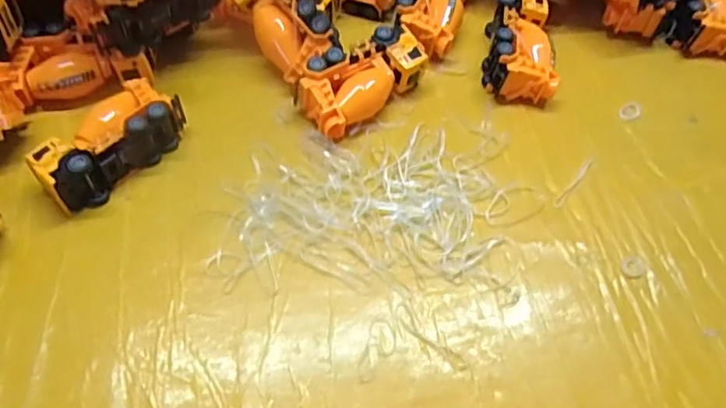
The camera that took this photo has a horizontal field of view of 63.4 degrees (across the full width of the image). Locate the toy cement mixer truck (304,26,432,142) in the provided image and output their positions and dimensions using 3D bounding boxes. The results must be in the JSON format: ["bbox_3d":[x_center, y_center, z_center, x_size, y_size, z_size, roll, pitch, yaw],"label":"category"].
[{"bbox_3d":[0.000,-0.098,0.455,0.105,0.036,0.053,-38,65,-25],"label":"toy cement mixer truck"}]

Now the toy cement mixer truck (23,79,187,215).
[{"bbox_3d":[-0.178,-0.044,0.411,0.050,0.037,0.106,34,61,19],"label":"toy cement mixer truck"}]

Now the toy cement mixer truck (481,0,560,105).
[{"bbox_3d":[0.130,-0.134,0.486,0.053,0.039,0.101,6,63,4],"label":"toy cement mixer truck"}]

